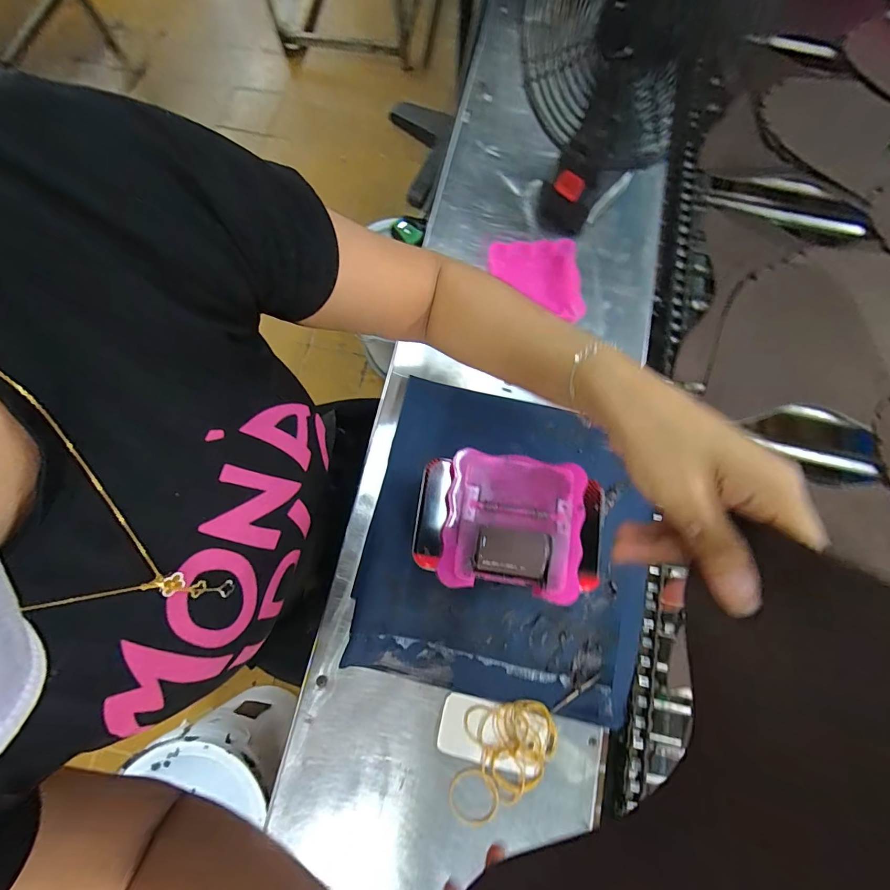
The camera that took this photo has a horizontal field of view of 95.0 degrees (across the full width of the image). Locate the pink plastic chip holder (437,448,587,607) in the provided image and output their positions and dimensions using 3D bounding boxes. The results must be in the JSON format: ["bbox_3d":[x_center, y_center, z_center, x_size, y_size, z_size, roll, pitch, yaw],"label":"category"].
[{"bbox_3d":[0.054,0.062,0.319,0.105,0.012,0.103,8,76,1],"label":"pink plastic chip holder"}]

